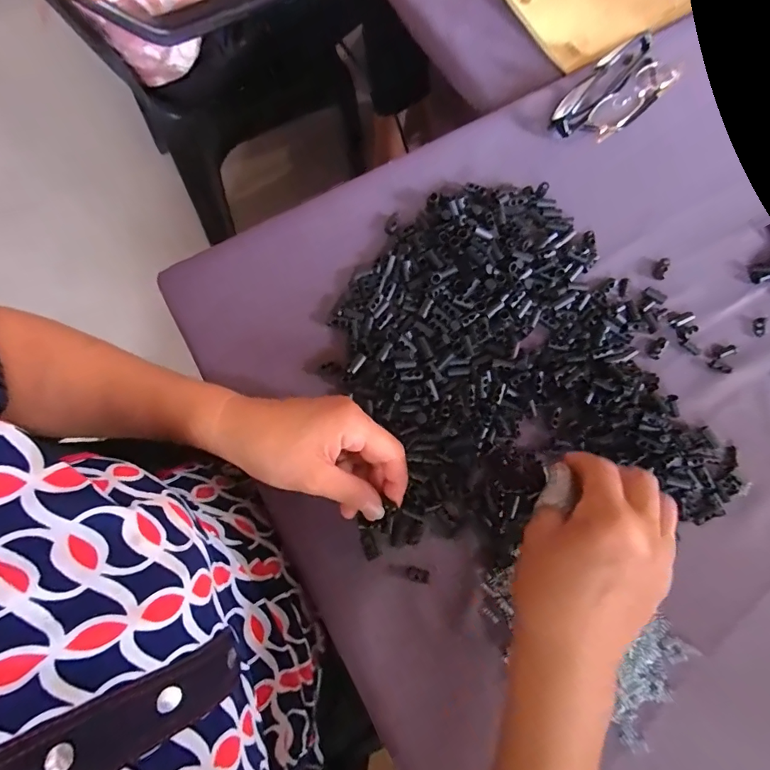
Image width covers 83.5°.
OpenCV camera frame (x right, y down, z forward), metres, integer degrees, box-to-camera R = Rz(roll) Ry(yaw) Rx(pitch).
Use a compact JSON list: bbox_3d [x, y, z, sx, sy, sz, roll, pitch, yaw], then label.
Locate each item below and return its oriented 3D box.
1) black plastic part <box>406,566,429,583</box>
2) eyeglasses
[{"bbox_3d":[0.025,0.144,0.327,0.018,0.004,0.010,19,75,3],"label":"black plastic part"},{"bbox_3d":[0.223,-0.281,0.417,0.064,0.032,0.140,41,77,9],"label":"eyeglasses"}]

